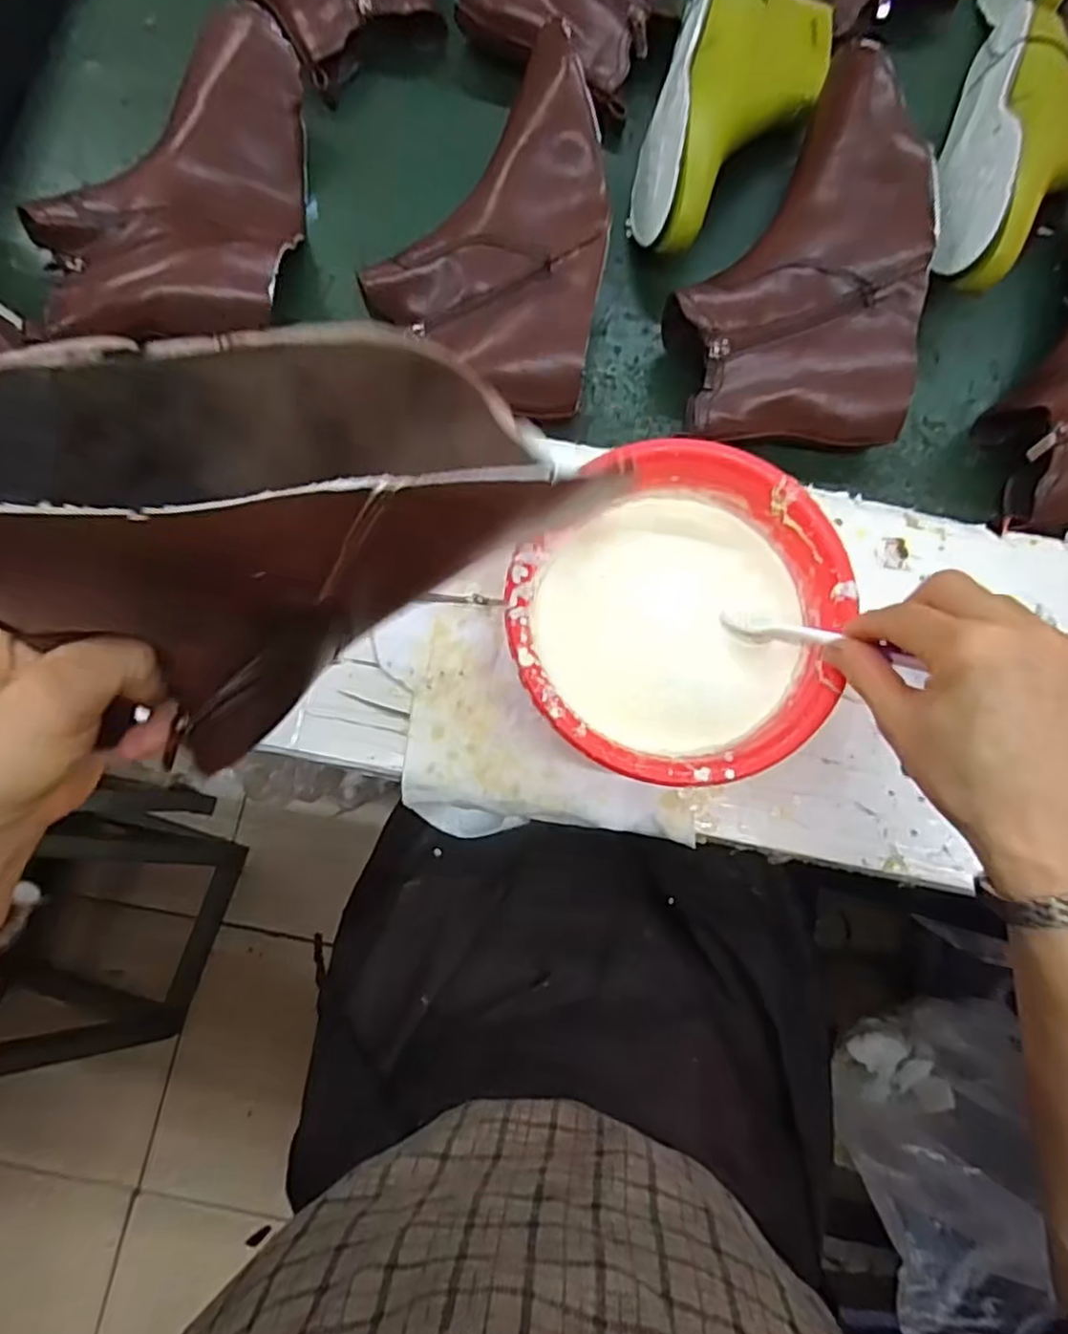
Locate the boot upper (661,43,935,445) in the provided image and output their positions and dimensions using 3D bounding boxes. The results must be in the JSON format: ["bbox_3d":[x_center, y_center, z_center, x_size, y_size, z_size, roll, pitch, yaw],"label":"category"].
[{"bbox_3d":[0.183,-0.292,0.490,0.167,0.083,0.272,2,79,-1],"label":"boot upper"}]

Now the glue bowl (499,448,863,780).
[{"bbox_3d":[0.083,-0.027,0.410,0.178,0.072,0.187,0,79,-1],"label":"glue bowl"}]

